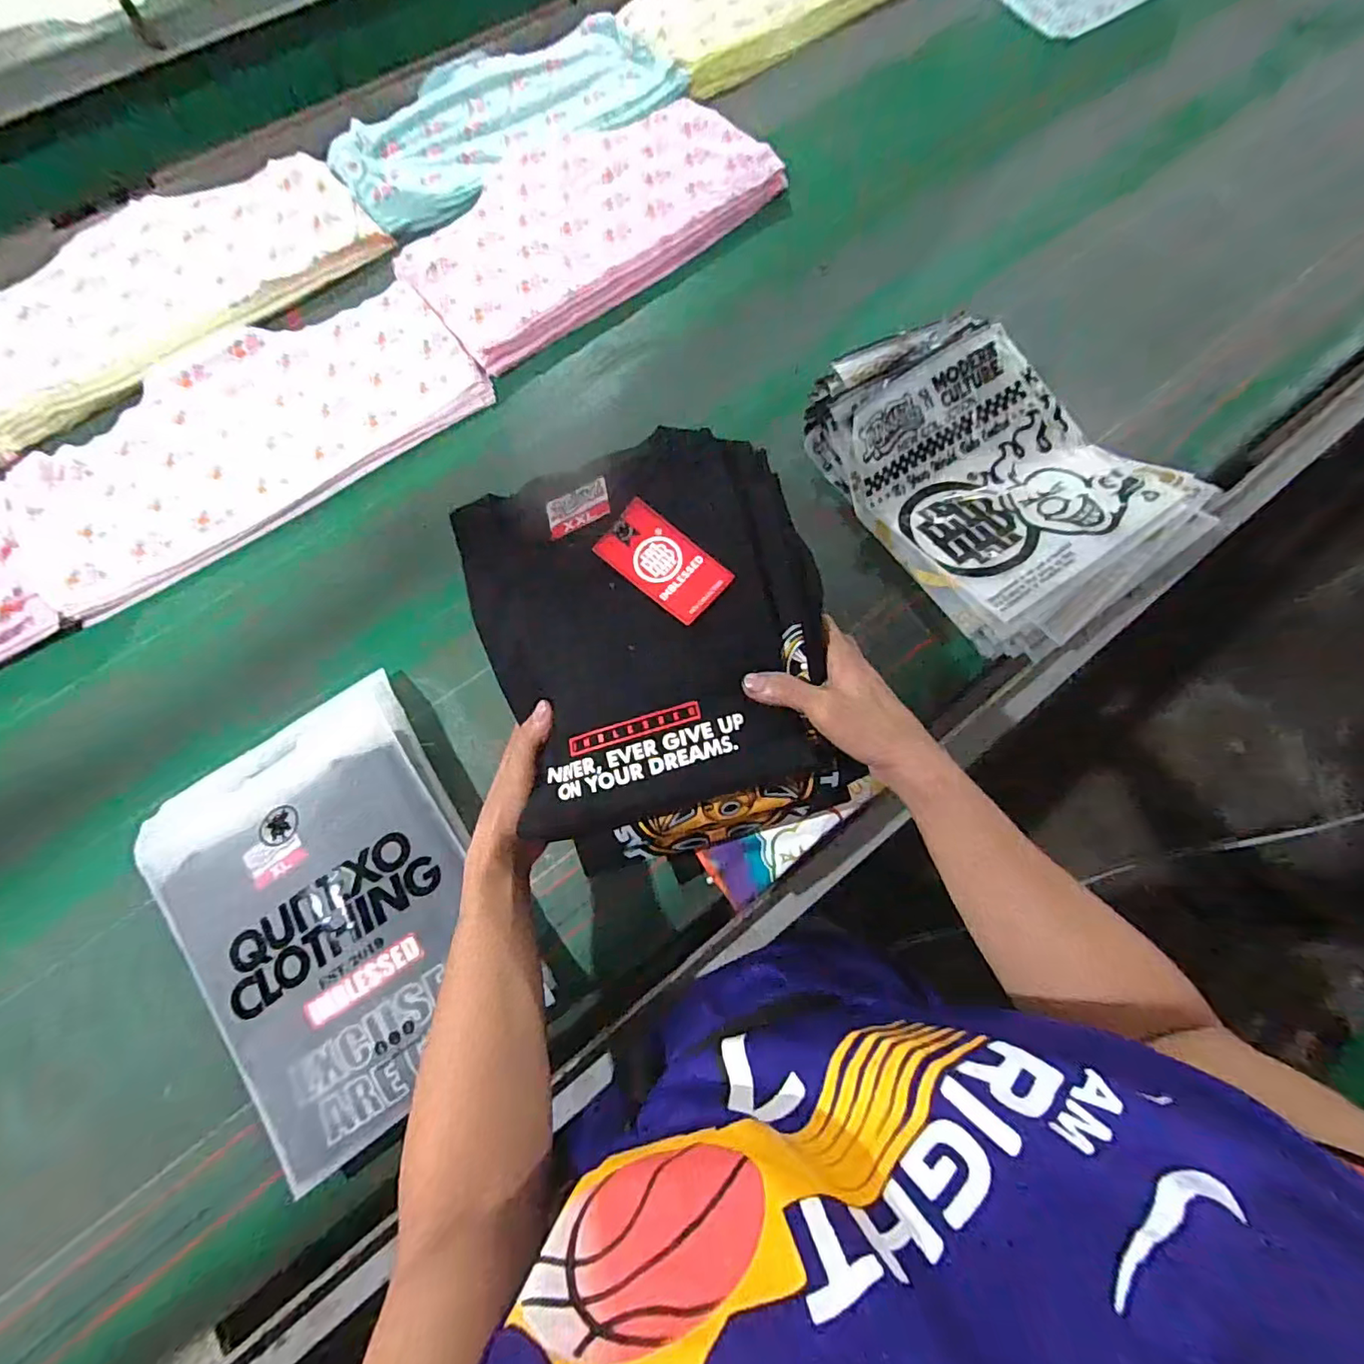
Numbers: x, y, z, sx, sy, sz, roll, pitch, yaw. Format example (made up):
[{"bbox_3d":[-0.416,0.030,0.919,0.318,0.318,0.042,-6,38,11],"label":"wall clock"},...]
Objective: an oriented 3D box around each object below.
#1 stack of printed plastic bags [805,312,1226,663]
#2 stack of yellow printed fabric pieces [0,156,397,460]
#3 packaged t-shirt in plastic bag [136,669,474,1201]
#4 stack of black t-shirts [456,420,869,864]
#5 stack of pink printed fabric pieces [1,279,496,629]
[{"bbox_3d":[0.341,-0.236,0.653,0.279,0.084,0.386,-34,75,-10],"label":"stack of printed plastic bags"},{"bbox_3d":[-0.698,-0.547,0.772,0.530,0.033,0.312,-39,76,-11],"label":"stack of yellow printed fabric pieces"},{"bbox_3d":[-0.314,0.203,0.528,0.254,0.061,0.363,-33,75,-10],"label":"packaged t-shirt in plastic bag"},{"bbox_3d":[-0.020,-0.021,0.423,0.242,0.078,0.291,-15,83,4],"label":"stack of black t-shirts"},{"bbox_3d":[-0.525,-0.306,0.706,0.528,0.039,0.283,-38,76,-11],"label":"stack of pink printed fabric pieces"}]

